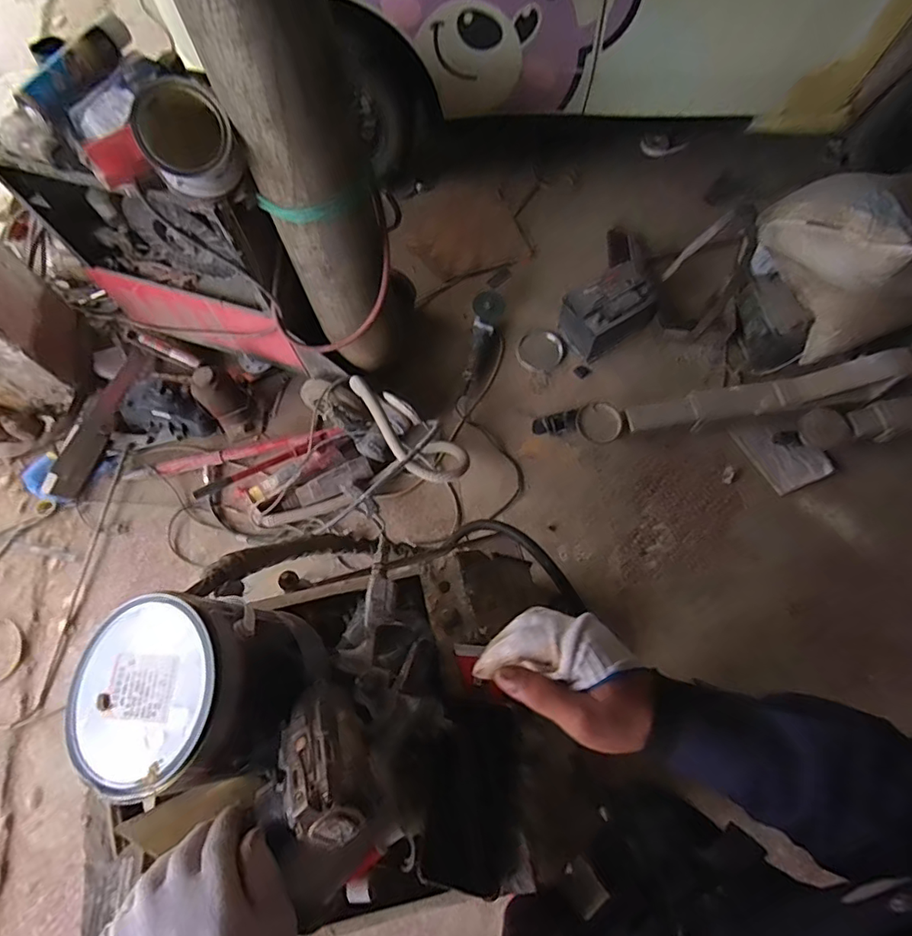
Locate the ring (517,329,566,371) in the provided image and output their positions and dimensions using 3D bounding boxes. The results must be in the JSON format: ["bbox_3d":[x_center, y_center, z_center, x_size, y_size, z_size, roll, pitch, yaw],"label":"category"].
[{"bbox_3d":[0.268,-0.372,1.684,0.152,0.034,0.133,-23,71,-7],"label":"ring"}]

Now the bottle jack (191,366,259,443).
[{"bbox_3d":[-0.665,-0.189,1.529,0.124,0.221,0.105,-40,74,-12],"label":"bottle jack"}]

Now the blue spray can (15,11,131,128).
[{"bbox_3d":[-0.790,-0.845,1.113,0.081,0.057,0.283,25,72,10],"label":"blue spray can"}]

